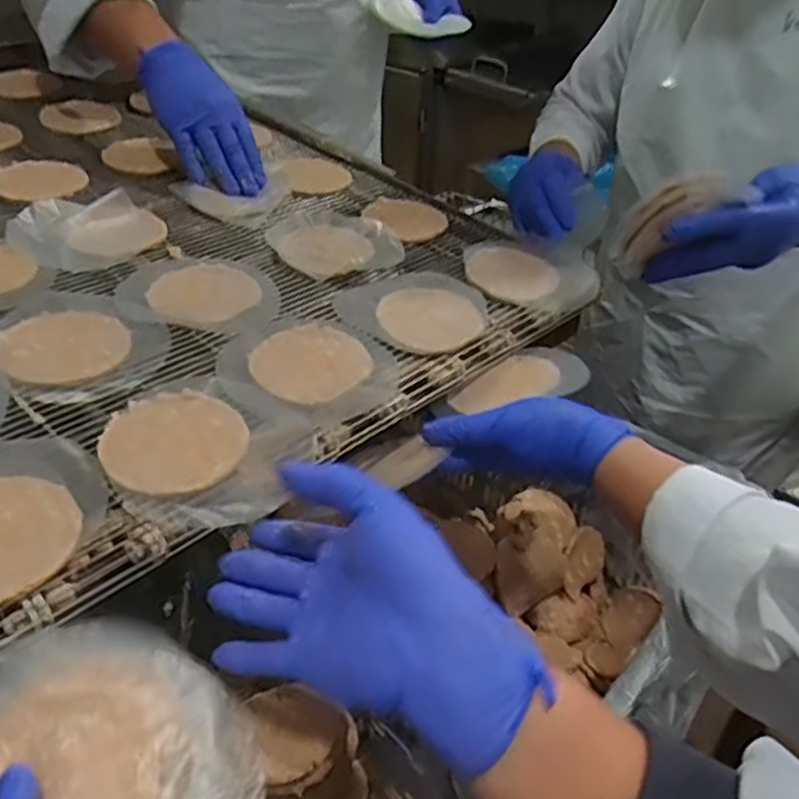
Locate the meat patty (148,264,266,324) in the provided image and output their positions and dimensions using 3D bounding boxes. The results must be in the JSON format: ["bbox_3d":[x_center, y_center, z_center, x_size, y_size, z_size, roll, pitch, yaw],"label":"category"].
[{"bbox_3d":[-0.155,-0.087,0.595,0.084,0.016,0.069,-8,36,-14],"label":"meat patty"}]

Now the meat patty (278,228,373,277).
[{"bbox_3d":[-0.065,-0.134,0.664,0.080,0.013,0.079,-2,35,-6],"label":"meat patty"}]

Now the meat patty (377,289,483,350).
[{"bbox_3d":[0.026,-0.065,0.594,0.084,0.018,0.067,-2,35,-6],"label":"meat patty"}]

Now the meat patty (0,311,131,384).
[{"bbox_3d":[-0.234,-0.039,0.516,0.084,0.008,0.077,-23,42,-31],"label":"meat patty"}]

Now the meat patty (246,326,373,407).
[{"bbox_3d":[-0.063,-0.027,0.529,0.075,0.011,0.084,28,42,32],"label":"meat patty"}]

